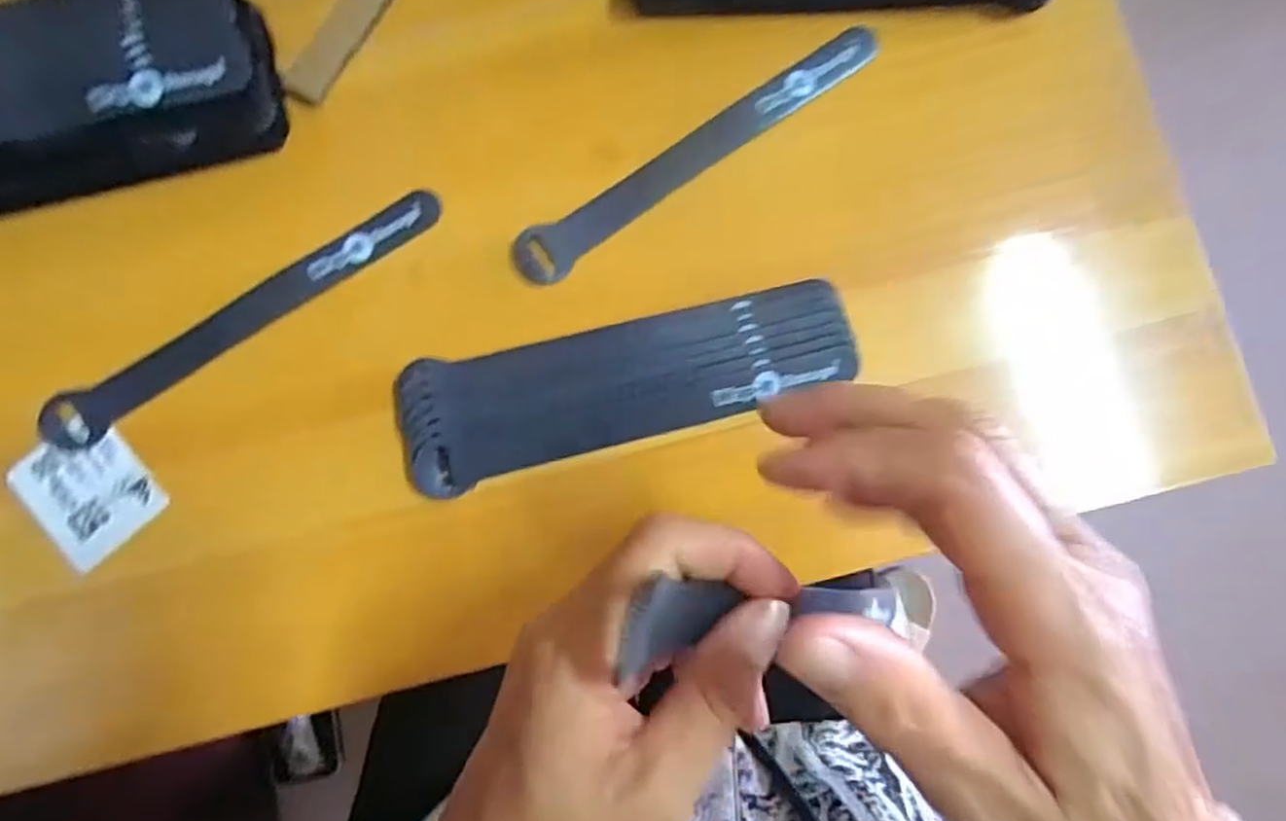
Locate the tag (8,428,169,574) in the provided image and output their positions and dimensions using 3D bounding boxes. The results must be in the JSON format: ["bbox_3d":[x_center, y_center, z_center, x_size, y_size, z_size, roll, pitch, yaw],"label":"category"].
[{"bbox_3d":[-0.251,0.036,0.314,0.049,0.004,0.057,-40,89,-6],"label":"tag"}]

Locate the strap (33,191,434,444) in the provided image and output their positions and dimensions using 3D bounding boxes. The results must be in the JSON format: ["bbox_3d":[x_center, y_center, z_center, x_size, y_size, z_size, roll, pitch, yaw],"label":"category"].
[{"bbox_3d":[-0.183,-0.044,0.321,0.199,0.010,0.024,-34,89,-6],"label":"strap"}]

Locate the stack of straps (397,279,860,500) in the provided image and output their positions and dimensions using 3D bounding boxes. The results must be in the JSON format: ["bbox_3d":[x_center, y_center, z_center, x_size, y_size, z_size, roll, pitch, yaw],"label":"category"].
[{"bbox_3d":[-0.007,-0.013,0.313,0.200,0.017,0.056,-12,86,-5],"label":"stack of straps"}]

